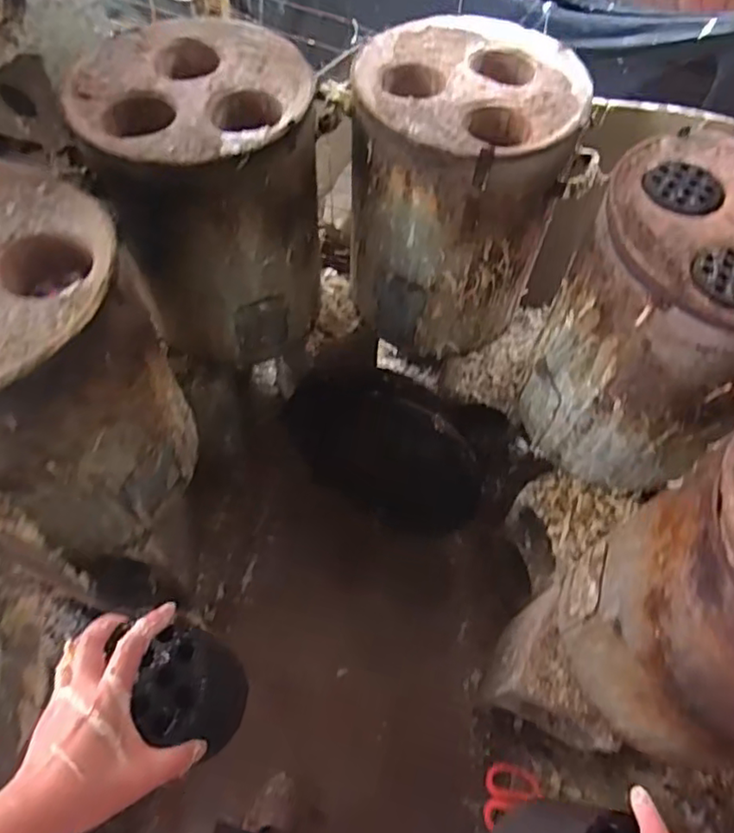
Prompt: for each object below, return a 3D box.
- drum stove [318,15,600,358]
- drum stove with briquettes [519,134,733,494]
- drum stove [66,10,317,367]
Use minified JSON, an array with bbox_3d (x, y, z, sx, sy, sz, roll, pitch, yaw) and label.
[{"bbox_3d":[0.156,-0.401,1.134,0.355,0.456,0.376,-30,66,-20],"label":"drum stove"},{"bbox_3d":[0.489,-0.143,0.995,0.349,0.449,0.357,29,62,13],"label":"drum stove with briquettes"},{"bbox_3d":[-0.270,-0.370,1.104,0.353,0.474,0.379,2,59,-3],"label":"drum stove"}]

